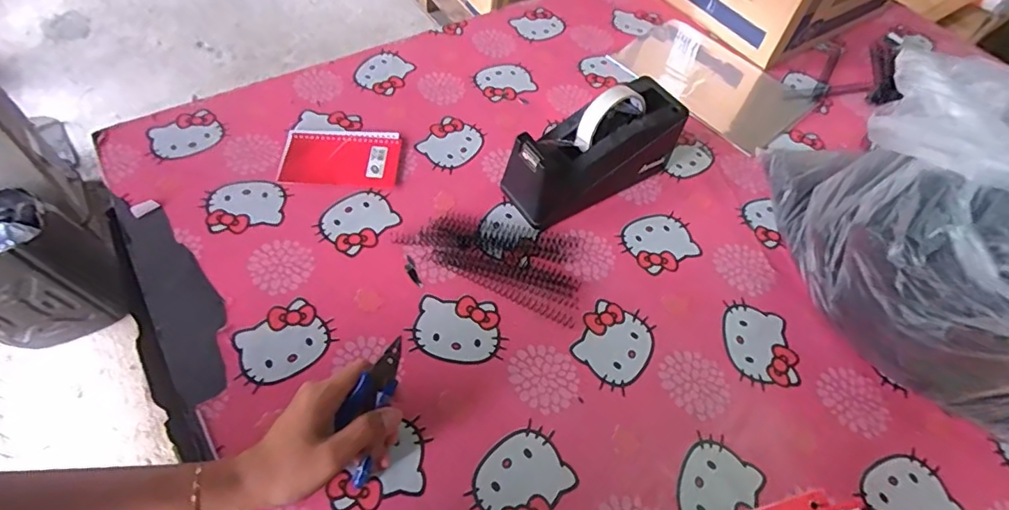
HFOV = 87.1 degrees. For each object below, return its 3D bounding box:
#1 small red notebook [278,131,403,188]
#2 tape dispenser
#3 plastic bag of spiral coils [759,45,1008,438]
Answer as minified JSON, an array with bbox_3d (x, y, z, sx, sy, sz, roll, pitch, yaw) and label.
[{"bbox_3d":[-0.191,-0.114,0.622,0.130,0.011,0.087,3,56,-3],"label":"small red notebook"},{"bbox_3d":[0.098,-0.115,0.592,0.205,0.111,0.073,-27,62,-21],"label":"tape dispenser"},{"bbox_3d":[0.460,-0.026,0.474,0.291,0.213,0.308,8,55,1],"label":"plastic bag of spiral coils"}]

